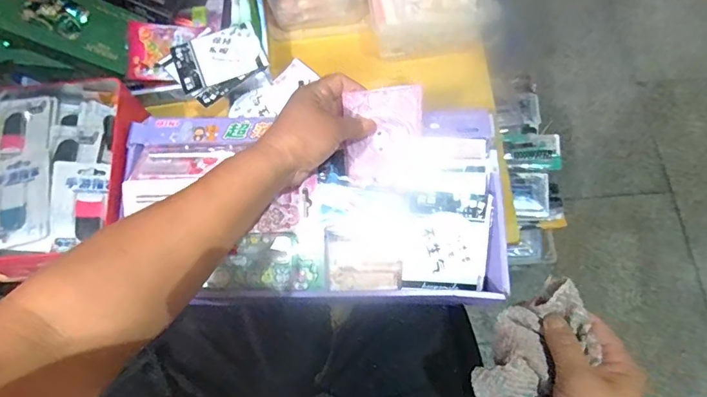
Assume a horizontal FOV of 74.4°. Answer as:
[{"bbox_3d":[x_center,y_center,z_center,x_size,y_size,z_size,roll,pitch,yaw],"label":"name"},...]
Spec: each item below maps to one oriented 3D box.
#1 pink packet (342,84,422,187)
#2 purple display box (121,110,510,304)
[{"bbox_3d":[0.029,-0.062,0.467,0.076,0.109,0.013,-8,43,-3],"label":"pink packet"},{"bbox_3d":[-0.042,0.004,0.478,0.371,0.054,0.192,-1,70,2],"label":"purple display box"}]

